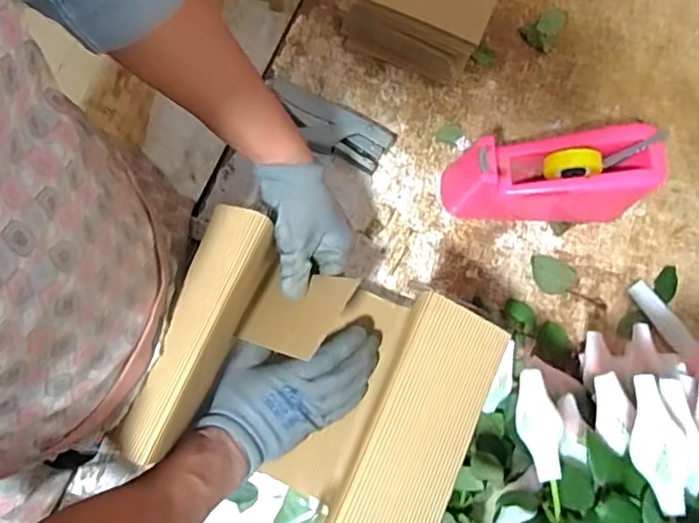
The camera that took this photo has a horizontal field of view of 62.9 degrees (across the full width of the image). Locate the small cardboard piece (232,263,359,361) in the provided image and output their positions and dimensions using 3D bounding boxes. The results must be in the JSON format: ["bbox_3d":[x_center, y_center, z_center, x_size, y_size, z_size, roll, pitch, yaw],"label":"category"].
[{"bbox_3d":[-0.052,0.044,0.526,0.093,0.007,0.079,14,72,26],"label":"small cardboard piece"}]

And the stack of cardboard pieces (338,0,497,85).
[{"bbox_3d":[0.075,-0.272,0.629,0.152,0.097,0.094,24,80,3],"label":"stack of cardboard pieces"}]

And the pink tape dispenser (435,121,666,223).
[{"bbox_3d":[0.205,-0.091,0.599,0.201,0.102,0.082,2,80,-1],"label":"pink tape dispenser"}]

